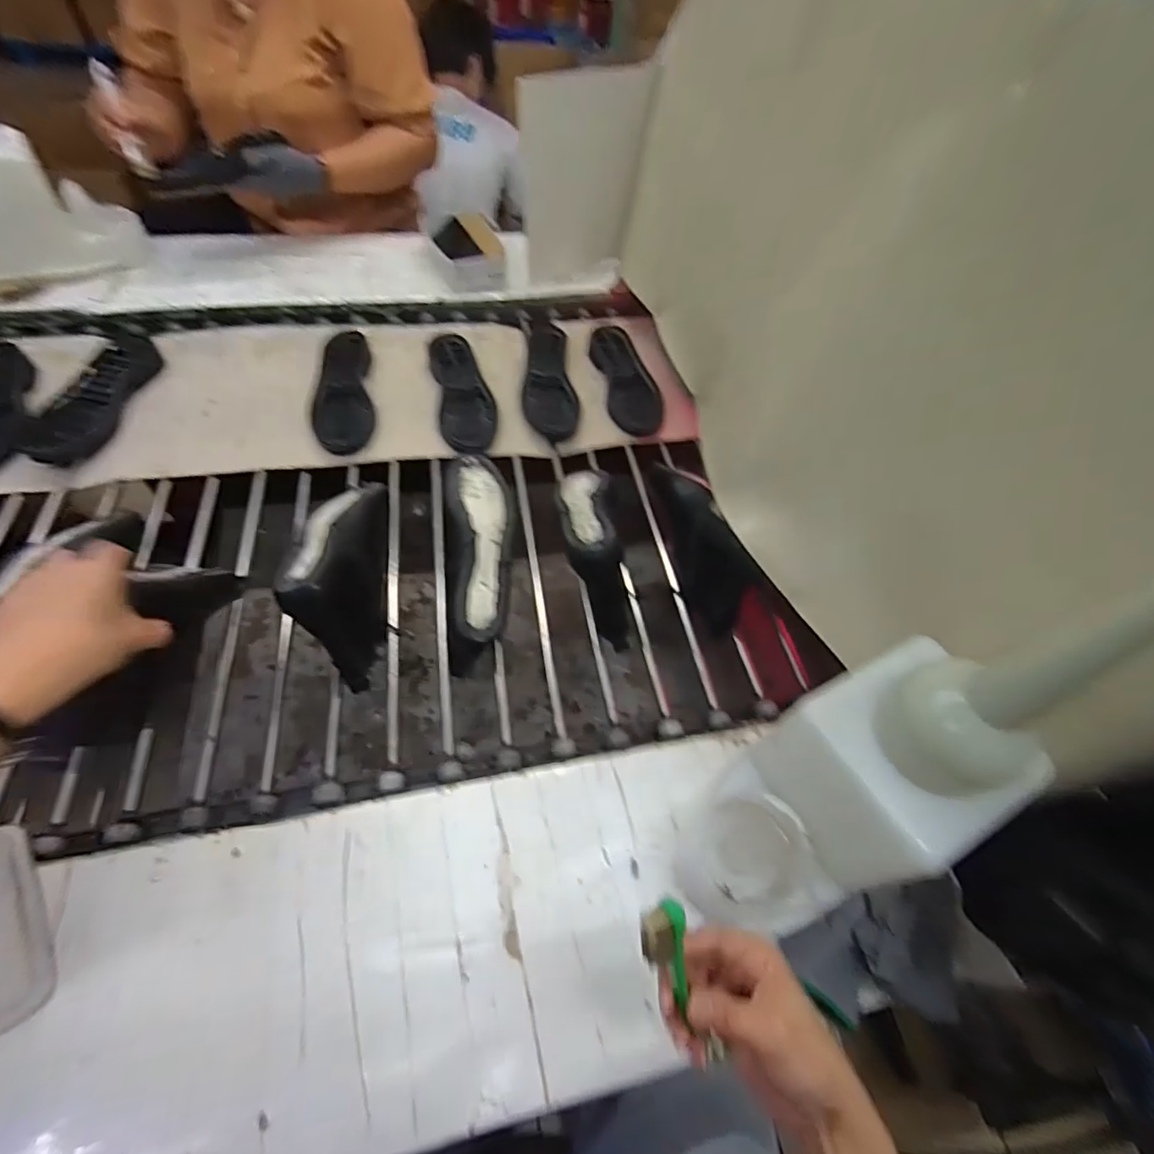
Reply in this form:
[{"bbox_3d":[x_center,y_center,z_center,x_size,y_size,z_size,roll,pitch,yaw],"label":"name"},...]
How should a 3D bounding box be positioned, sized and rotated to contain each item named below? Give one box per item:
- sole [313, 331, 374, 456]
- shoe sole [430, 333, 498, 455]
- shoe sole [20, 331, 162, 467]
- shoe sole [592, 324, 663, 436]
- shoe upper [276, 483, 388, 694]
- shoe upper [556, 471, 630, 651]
[{"bbox_3d":[-0.353,-0.286,0.827,0.081,0.027,0.248,-8,56,-10],"label":"sole"},{"bbox_3d":[-0.178,-0.294,0.854,0.083,0.033,0.239,-10,57,-11],"label":"shoe sole"},{"bbox_3d":[-0.682,-0.256,0.771,0.095,0.033,0.245,7,56,-2],"label":"shoe sole"},{"bbox_3d":[0.083,-0.330,0.905,0.084,0.023,0.250,-7,58,-11],"label":"shoe sole"},{"bbox_3d":[-0.262,-0.014,0.603,0.085,0.101,0.253,-4,56,-7],"label":"shoe upper"},{"bbox_3d":[0.019,-0.047,0.659,0.074,0.115,0.244,-4,56,-7],"label":"shoe upper"}]

